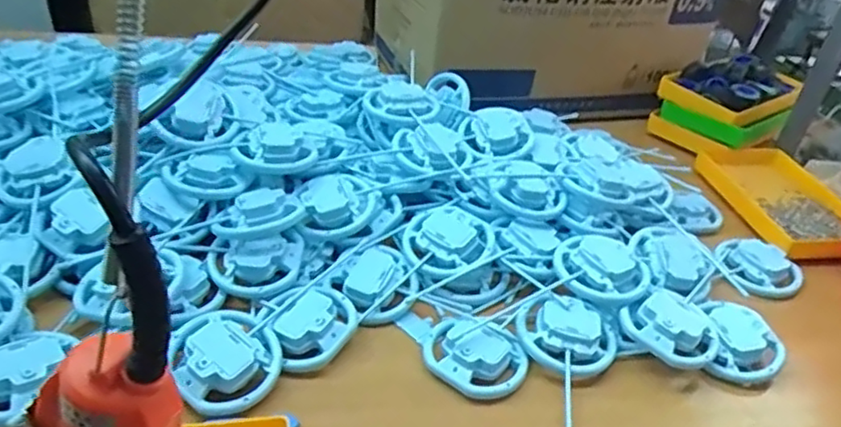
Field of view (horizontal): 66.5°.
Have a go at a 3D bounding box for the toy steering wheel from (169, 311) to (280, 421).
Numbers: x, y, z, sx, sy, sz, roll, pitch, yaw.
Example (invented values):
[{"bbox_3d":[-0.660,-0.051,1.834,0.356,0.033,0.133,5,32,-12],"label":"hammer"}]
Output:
[{"bbox_3d":[-0.178,0.130,0.587,0.091,0.027,0.103,-4,37,-17],"label":"toy steering wheel"}]

